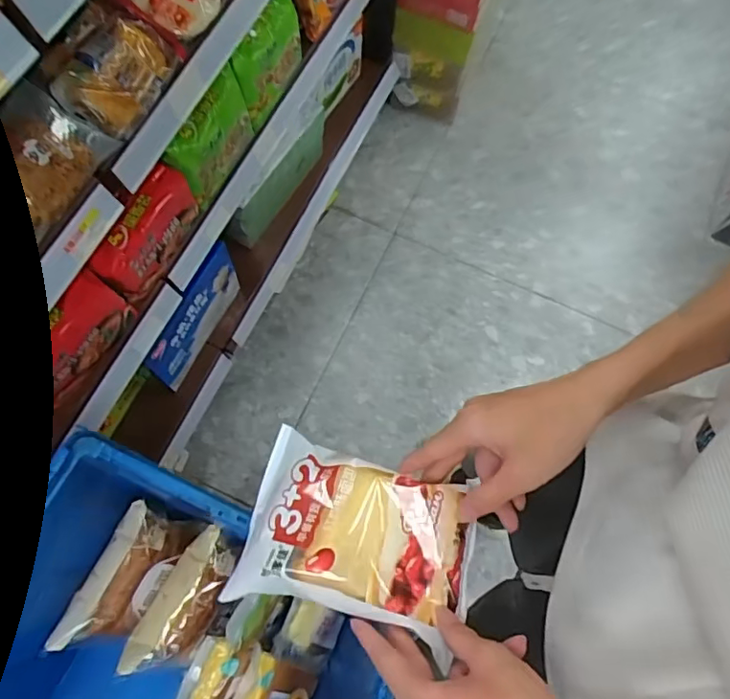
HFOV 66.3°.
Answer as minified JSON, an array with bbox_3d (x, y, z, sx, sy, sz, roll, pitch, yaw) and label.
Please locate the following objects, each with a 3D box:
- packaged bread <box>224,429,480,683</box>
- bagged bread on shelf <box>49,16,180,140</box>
[{"bbox_3d":[-0.007,0.138,0.415,0.161,0.039,0.124,15,68,5],"label":"packaged bread"},{"bbox_3d":[-0.294,-0.327,0.663,0.084,0.066,0.122,20,71,4],"label":"bagged bread on shelf"}]

